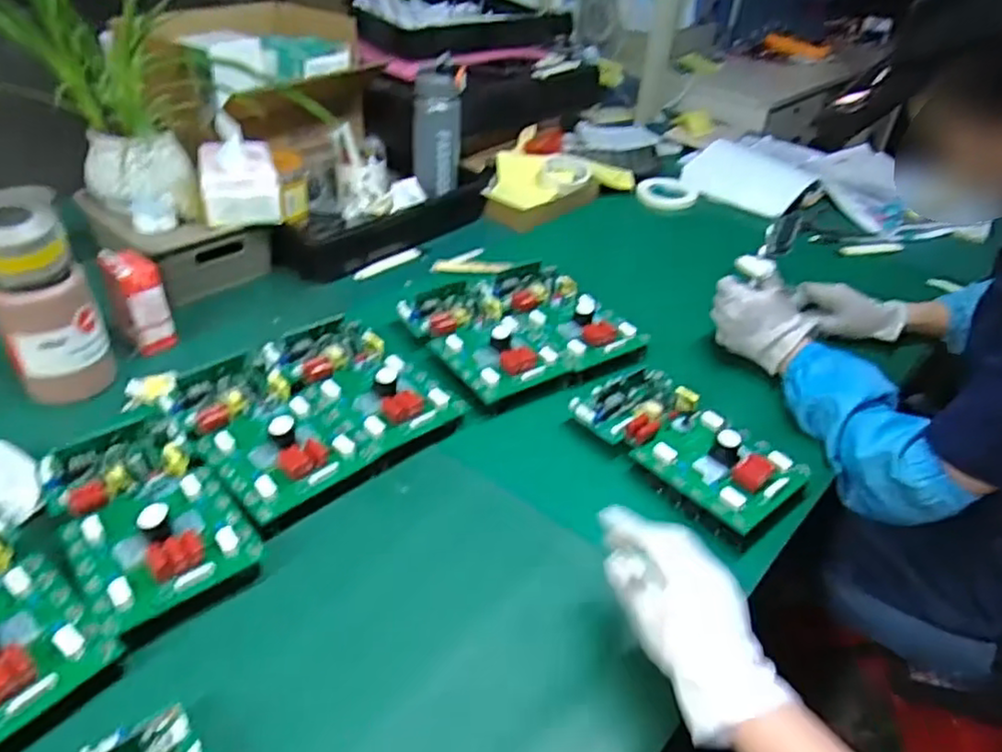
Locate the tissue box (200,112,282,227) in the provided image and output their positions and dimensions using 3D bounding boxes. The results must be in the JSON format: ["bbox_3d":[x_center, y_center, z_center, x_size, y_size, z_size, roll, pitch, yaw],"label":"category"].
[{"bbox_3d":[-0.359,-0.277,0.911,0.105,0.099,0.124,-8,39,-15],"label":"tissue box"}]

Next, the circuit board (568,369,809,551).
[{"bbox_3d":[0.189,0.065,0.694,0.114,0.051,0.227,-25,47,-33],"label":"circuit board"}]

